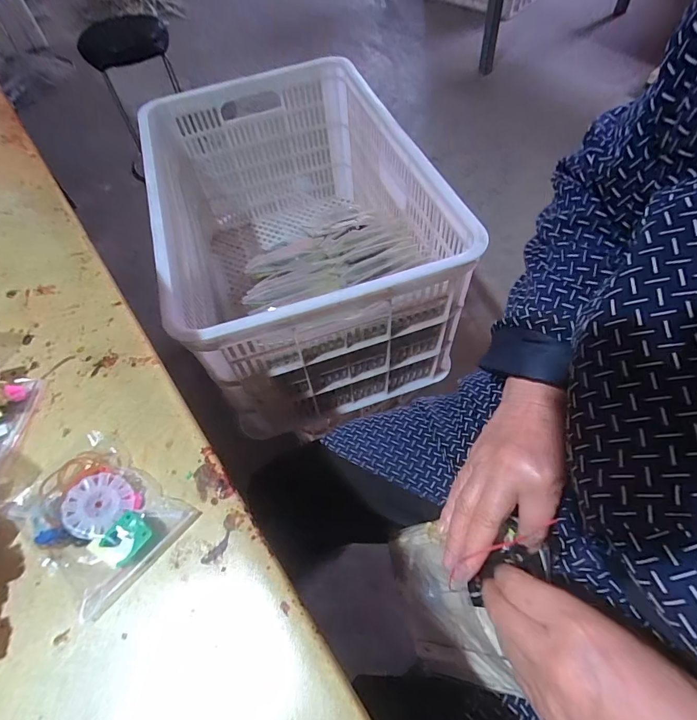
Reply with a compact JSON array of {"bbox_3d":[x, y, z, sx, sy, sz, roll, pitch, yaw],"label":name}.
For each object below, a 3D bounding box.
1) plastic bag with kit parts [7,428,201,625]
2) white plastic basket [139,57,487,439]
[{"bbox_3d":[-0.165,0.101,0.267,0.098,0.020,0.078,33,67,22],"label":"plastic bag with kit parts"},{"bbox_3d":[-0.097,-0.230,0.771,0.401,0.315,0.604,-19,59,-7],"label":"white plastic basket"}]

